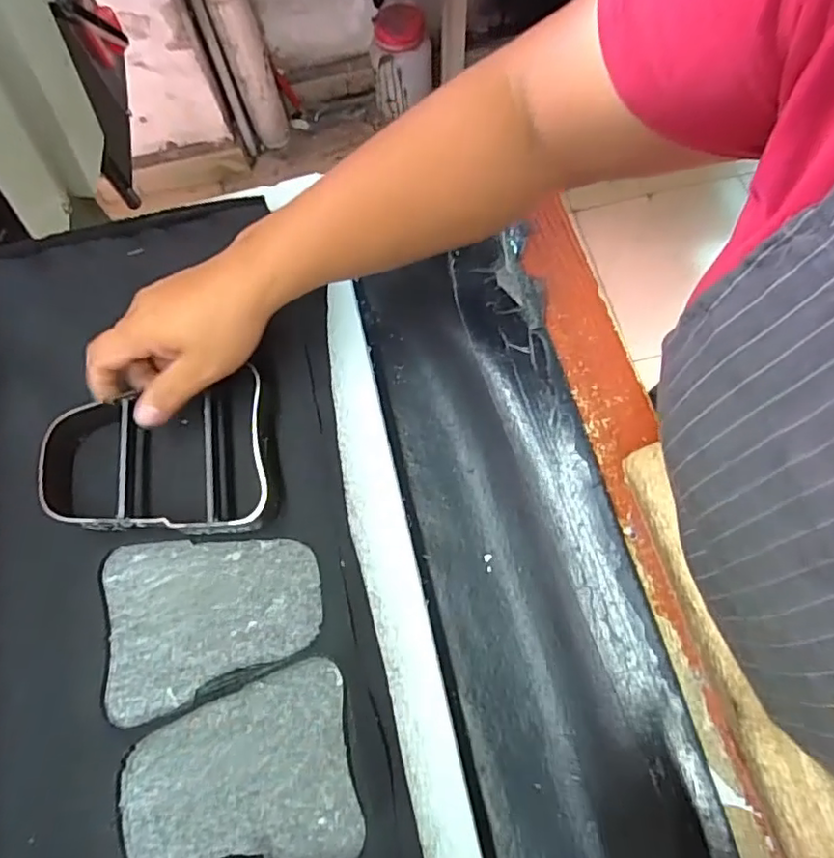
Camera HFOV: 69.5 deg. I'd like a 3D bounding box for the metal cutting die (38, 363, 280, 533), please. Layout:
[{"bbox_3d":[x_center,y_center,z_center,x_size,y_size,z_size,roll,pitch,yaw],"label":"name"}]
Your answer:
[{"bbox_3d":[-0.179,0.025,0.405,0.163,0.044,0.109,-6,69,-5],"label":"metal cutting die"}]

